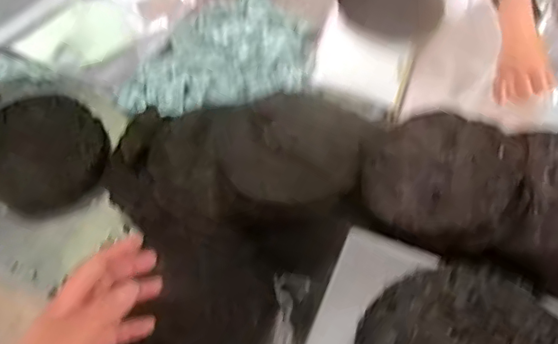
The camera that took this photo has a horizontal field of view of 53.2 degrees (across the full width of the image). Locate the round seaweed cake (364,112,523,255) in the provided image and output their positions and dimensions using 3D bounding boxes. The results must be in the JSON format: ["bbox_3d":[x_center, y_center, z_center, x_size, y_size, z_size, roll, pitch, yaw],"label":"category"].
[{"bbox_3d":[0.217,0.005,0.757,0.193,0.030,0.193,-12,53,16],"label":"round seaweed cake"}]

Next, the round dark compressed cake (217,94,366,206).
[{"bbox_3d":[0.017,-0.037,0.800,0.200,0.021,0.174,4,59,4],"label":"round dark compressed cake"}]

